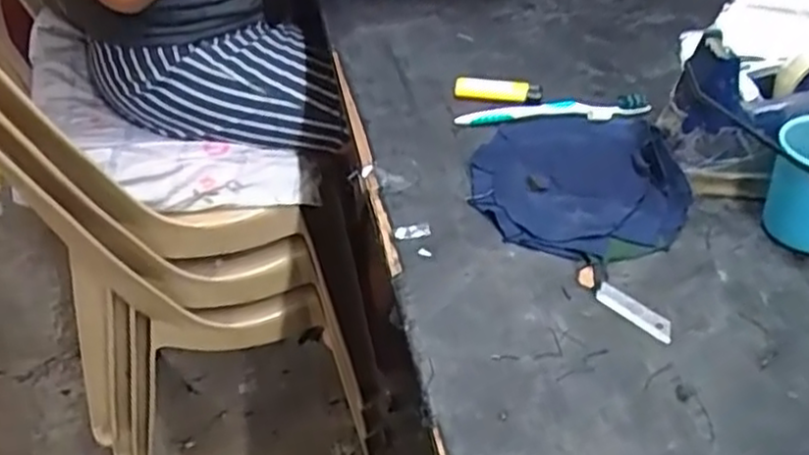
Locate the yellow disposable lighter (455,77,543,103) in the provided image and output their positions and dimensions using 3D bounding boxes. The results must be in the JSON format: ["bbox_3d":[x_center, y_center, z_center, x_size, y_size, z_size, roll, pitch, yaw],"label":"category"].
[{"bbox_3d":[0.088,-0.128,0.691,0.080,0.010,0.028,7,44,7],"label":"yellow disposable lighter"}]

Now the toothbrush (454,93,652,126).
[{"bbox_3d":[0.134,-0.108,0.667,0.174,0.012,0.027,-4,44,-4],"label":"toothbrush"}]

